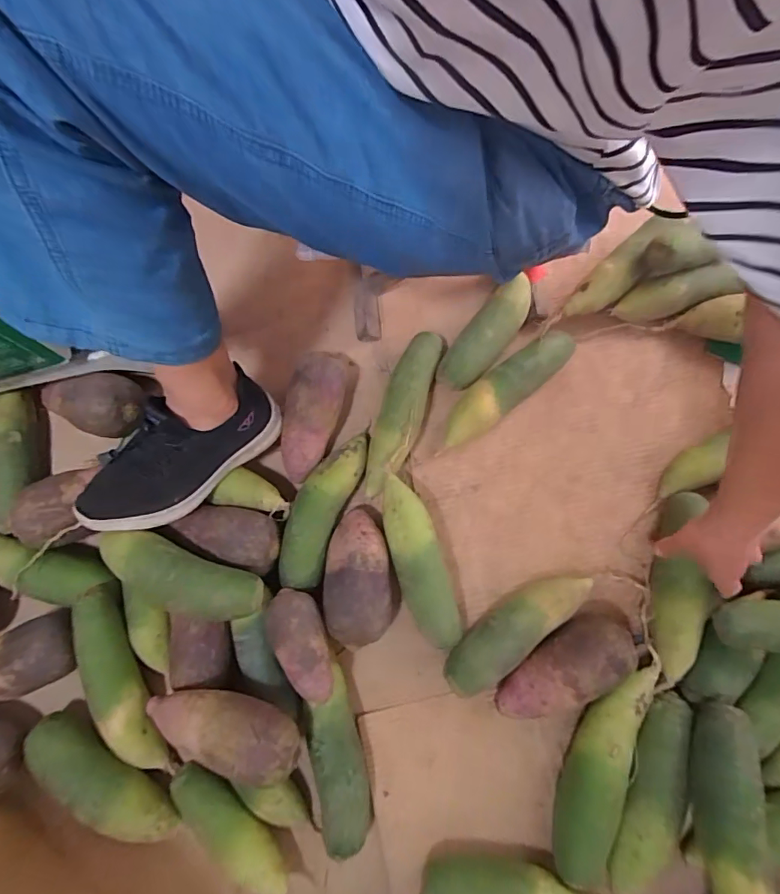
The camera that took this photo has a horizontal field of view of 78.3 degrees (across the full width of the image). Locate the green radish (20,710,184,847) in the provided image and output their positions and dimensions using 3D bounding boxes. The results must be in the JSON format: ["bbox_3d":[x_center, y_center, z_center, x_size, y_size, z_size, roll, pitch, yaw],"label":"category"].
[{"bbox_3d":[-0.308,0.354,0.510,0.180,0.045,0.045,32,79,8],"label":"green radish"}]

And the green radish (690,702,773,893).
[{"bbox_3d":[0.319,0.363,0.458,0.050,0.056,0.211,3,77,1],"label":"green radish"}]

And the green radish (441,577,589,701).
[{"bbox_3d":[0.140,0.200,0.543,0.193,0.050,0.058,-37,79,-8],"label":"green radish"}]

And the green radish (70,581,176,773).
[{"bbox_3d":[-0.303,0.260,0.527,0.050,0.055,0.211,-20,77,-4],"label":"green radish"}]

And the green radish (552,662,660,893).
[{"bbox_3d":[0.225,0.337,0.512,0.065,0.055,0.222,18,77,5],"label":"green radish"}]

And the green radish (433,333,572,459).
[{"bbox_3d":[0.147,-0.076,0.614,0.208,0.046,0.057,-40,79,-8],"label":"green radish"}]

